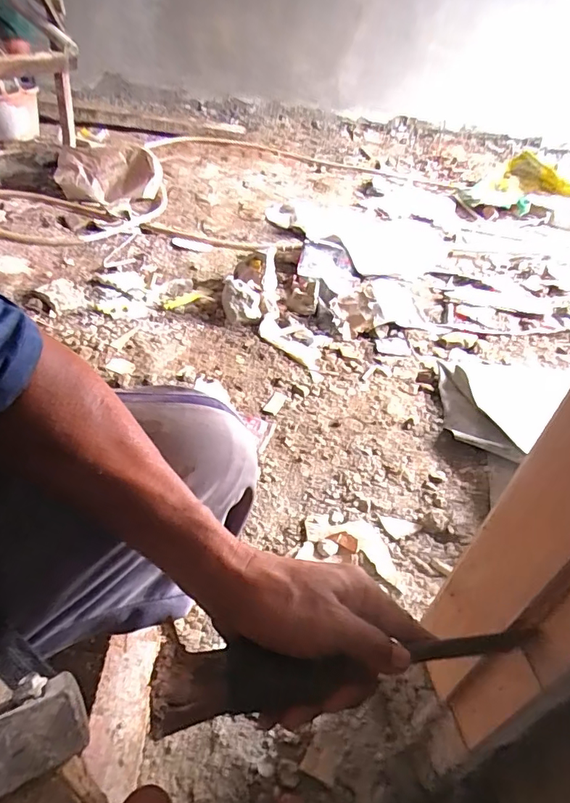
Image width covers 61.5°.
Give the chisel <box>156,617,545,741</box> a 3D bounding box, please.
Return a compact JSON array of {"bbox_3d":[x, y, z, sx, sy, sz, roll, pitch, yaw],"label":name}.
[{"bbox_3d":[0.040,0.160,0.294,0.235,0.032,0.043,2,38,-15],"label":"chisel"}]

